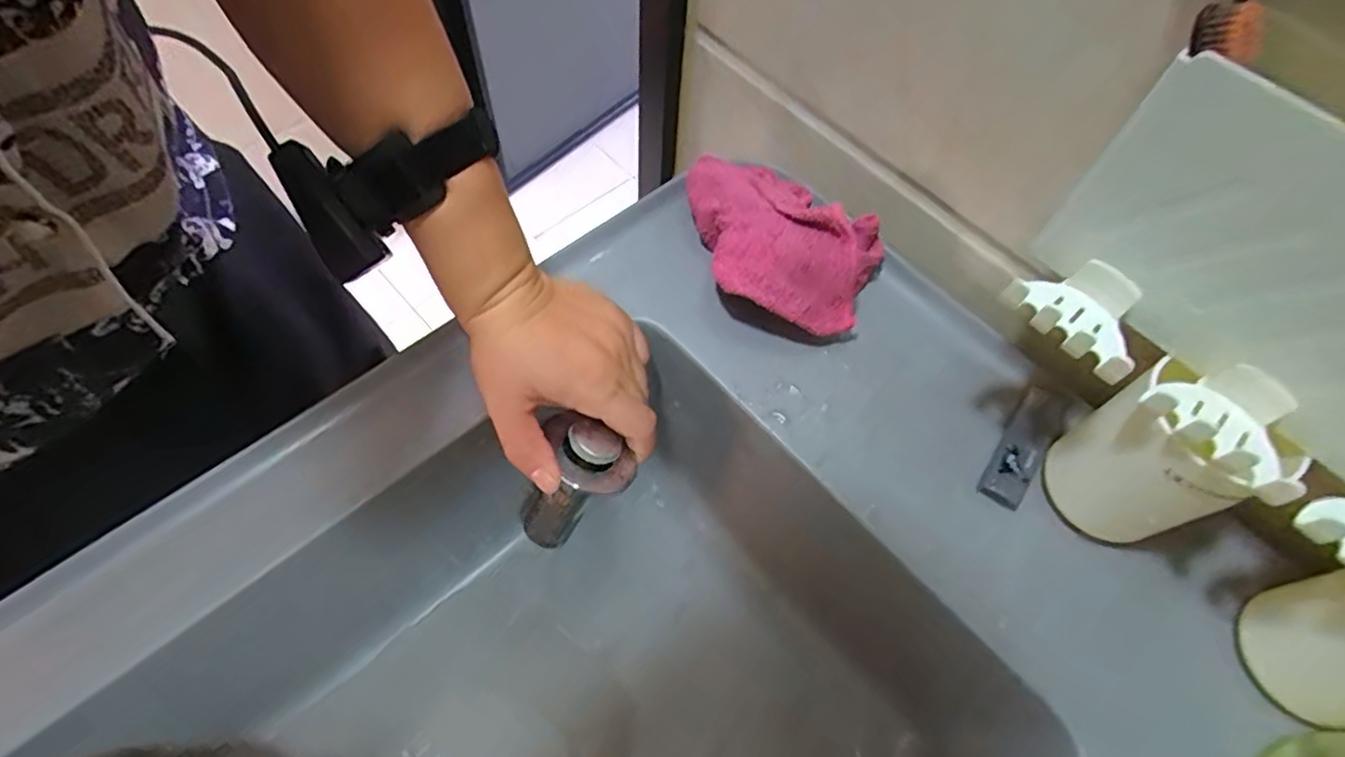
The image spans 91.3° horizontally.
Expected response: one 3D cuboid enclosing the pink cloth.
[{"bbox_3d":[0.059,-0.084,0.409,0.130,0.055,0.092,22,61,9],"label":"pink cloth"}]

